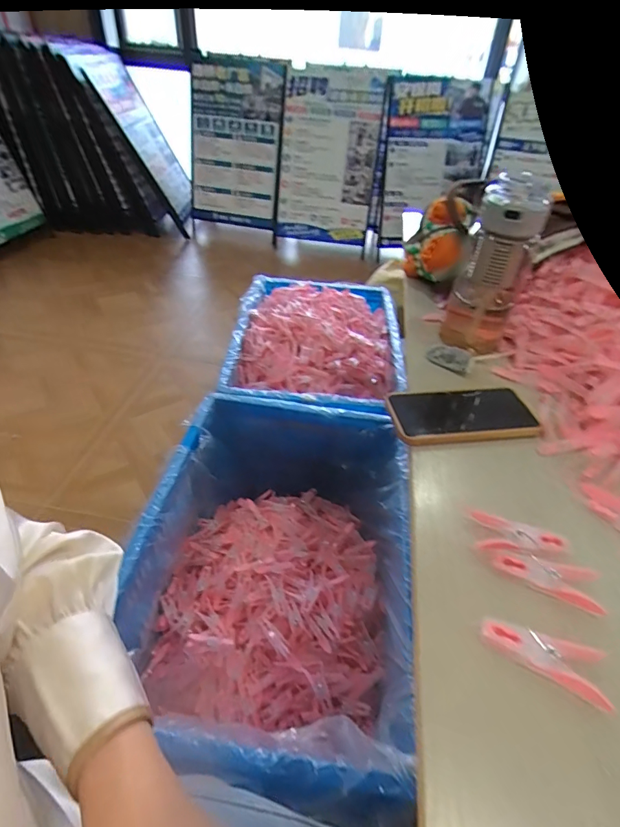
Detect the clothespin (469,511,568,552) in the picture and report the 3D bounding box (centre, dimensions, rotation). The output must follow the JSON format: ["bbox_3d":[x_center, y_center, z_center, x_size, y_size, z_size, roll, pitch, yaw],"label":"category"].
[{"bbox_3d":[0.174,0.101,0.356,0.075,0.011,0.033,6,41,3],"label":"clothespin"}]

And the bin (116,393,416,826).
[{"bbox_3d":[-0.070,0.285,0.829,0.421,0.279,0.675,7,41,4],"label":"bin"}]

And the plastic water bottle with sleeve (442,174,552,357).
[{"bbox_3d":[0.223,-0.173,0.531,0.070,0.202,0.069,-24,47,-25],"label":"plastic water bottle with sleeve"}]

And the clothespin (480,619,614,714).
[{"bbox_3d":[0.156,0.163,0.288,0.077,0.015,0.039,17,42,14],"label":"clothespin"}]

